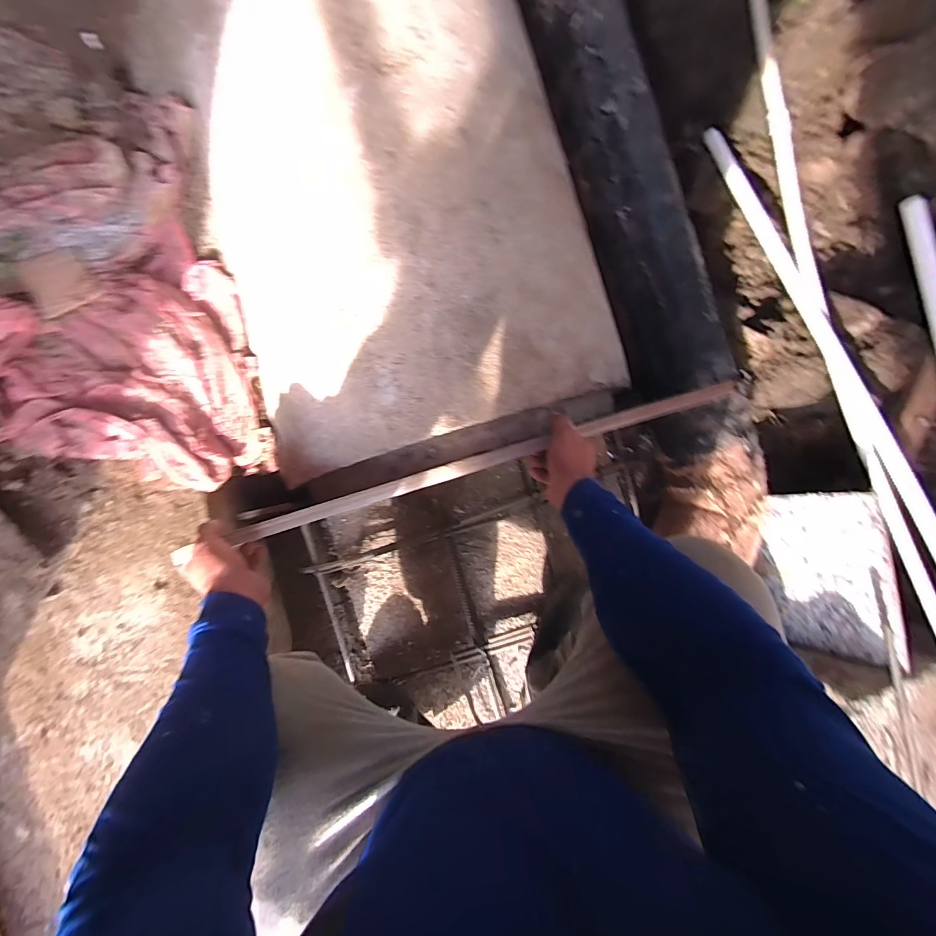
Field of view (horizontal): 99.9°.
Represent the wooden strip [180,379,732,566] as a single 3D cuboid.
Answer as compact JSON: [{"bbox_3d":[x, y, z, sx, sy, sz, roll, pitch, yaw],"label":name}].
[{"bbox_3d":[0.041,-0.013,0.538,0.690,0.025,0.023,-17,91,-5],"label":"wooden strip"}]

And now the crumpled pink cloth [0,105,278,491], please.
[{"bbox_3d":[-0.625,-0.239,0.603,0.505,0.078,0.597,-12,90,-9],"label":"crumpled pink cloth"}]

